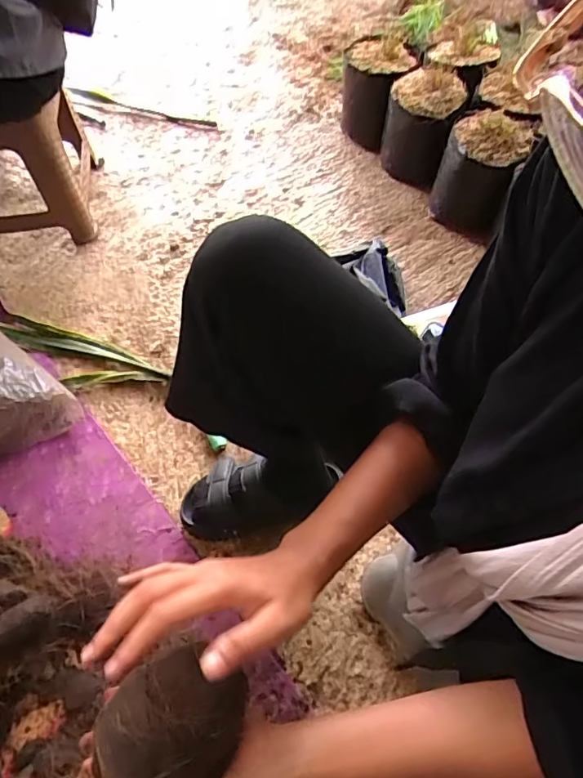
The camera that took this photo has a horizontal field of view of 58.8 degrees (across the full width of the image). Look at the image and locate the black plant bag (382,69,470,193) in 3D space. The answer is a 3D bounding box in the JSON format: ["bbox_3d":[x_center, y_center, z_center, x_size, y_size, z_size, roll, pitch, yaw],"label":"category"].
[{"bbox_3d":[0.266,-0.543,1.081,0.133,0.185,0.129,20,61,11],"label":"black plant bag"}]

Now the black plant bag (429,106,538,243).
[{"bbox_3d":[0.355,-0.407,0.995,0.143,0.176,0.156,18,61,9],"label":"black plant bag"}]

